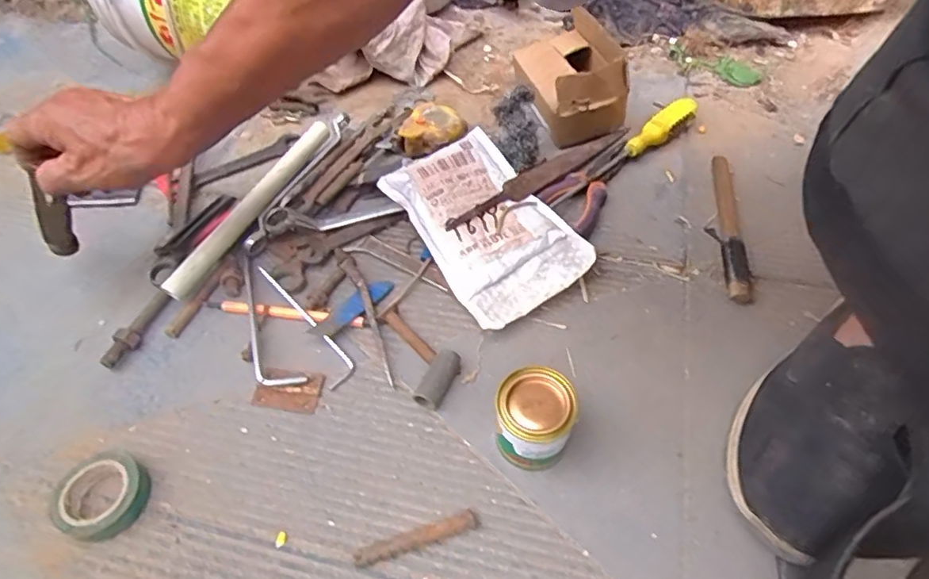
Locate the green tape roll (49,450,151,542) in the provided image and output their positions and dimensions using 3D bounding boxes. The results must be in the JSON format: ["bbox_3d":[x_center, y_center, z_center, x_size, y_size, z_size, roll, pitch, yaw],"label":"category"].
[{"bbox_3d":[-0.253,0.140,0.385,0.063,0.024,0.056,23,58,18],"label":"green tape roll"}]

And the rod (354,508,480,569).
[{"bbox_3d":[-0.032,0.165,0.369,0.082,0.009,0.014,-17,55,-10],"label":"rod"}]

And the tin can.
[{"bbox_3d":[0.047,0.095,0.389,0.052,0.061,0.060,20,57,15],"label":"tin can"}]

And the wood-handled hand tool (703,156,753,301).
[{"bbox_3d":[0.249,-0.063,0.526,0.029,0.016,0.179,5,54,5],"label":"wood-handled hand tool"}]

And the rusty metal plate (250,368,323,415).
[{"bbox_3d":[-0.139,0.079,0.439,0.050,0.009,0.031,9,68,2],"label":"rusty metal plate"}]

